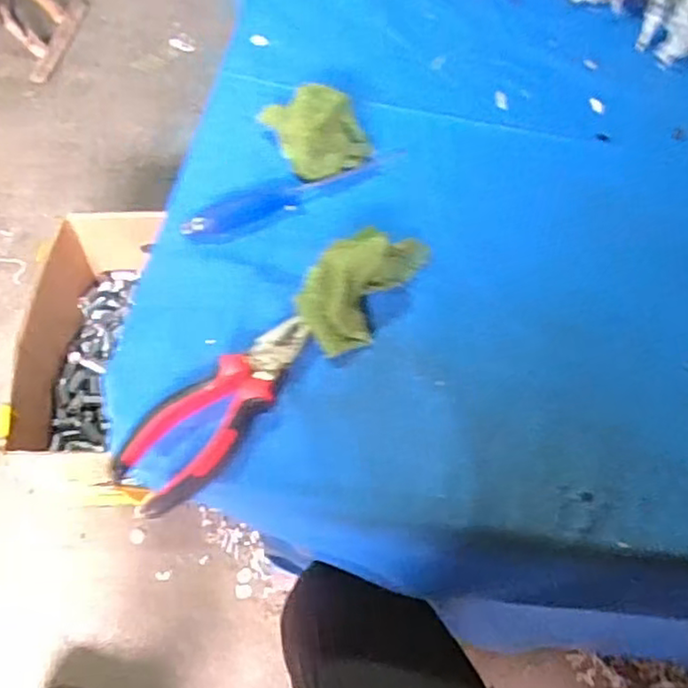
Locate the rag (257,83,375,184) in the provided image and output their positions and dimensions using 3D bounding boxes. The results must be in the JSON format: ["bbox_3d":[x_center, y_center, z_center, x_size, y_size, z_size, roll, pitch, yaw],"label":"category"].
[{"bbox_3d":[-0.023,-0.171,0.526,0.094,0.052,0.064,4,59,-2],"label":"rag"}]

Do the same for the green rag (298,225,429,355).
[{"bbox_3d":[0.014,-0.049,0.454,0.053,0.044,0.116,32,62,15],"label":"green rag"}]

